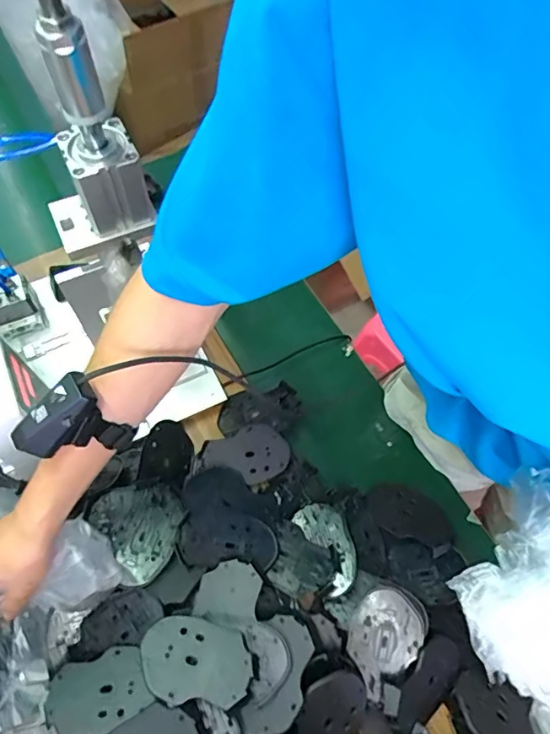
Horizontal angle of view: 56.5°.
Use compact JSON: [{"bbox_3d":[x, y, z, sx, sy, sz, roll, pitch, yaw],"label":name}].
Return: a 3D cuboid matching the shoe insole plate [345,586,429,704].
[{"bbox_3d":[0.121,0.291,0.562,0.102,0.019,0.076,-35,69,-19],"label":"shoe insole plate"}]

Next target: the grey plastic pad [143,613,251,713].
[{"bbox_3d":[-0.078,0.288,0.503,0.107,0.013,0.074,1,52,0],"label":"grey plastic pad"}]

